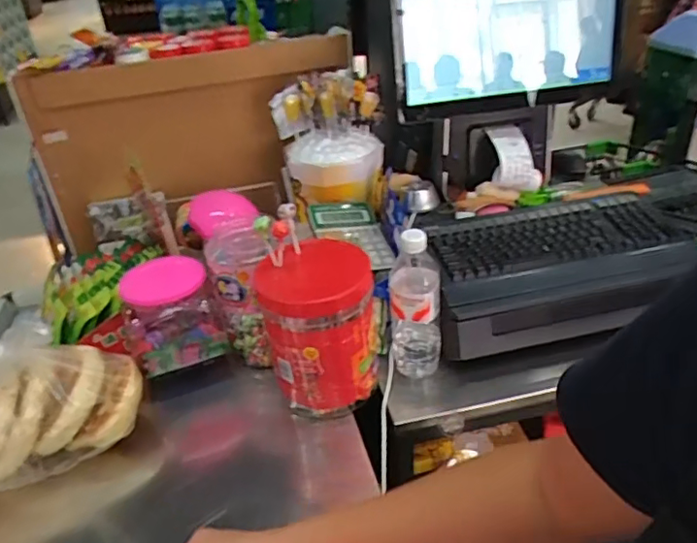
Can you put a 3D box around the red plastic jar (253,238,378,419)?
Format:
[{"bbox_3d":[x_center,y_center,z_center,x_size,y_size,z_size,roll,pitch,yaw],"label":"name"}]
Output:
[{"bbox_3d":[-0.038,0.081,0.788,0.137,0.202,0.132,-3,32,2],"label":"red plastic jar"}]

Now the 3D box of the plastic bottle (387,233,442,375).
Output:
[{"bbox_3d":[0.093,0.042,0.808,0.068,0.227,0.071,2,32,9],"label":"plastic bottle"}]

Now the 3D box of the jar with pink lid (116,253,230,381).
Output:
[{"bbox_3d":[-0.258,0.060,0.842,0.127,0.125,0.105,-18,35,-21],"label":"jar with pink lid"}]

